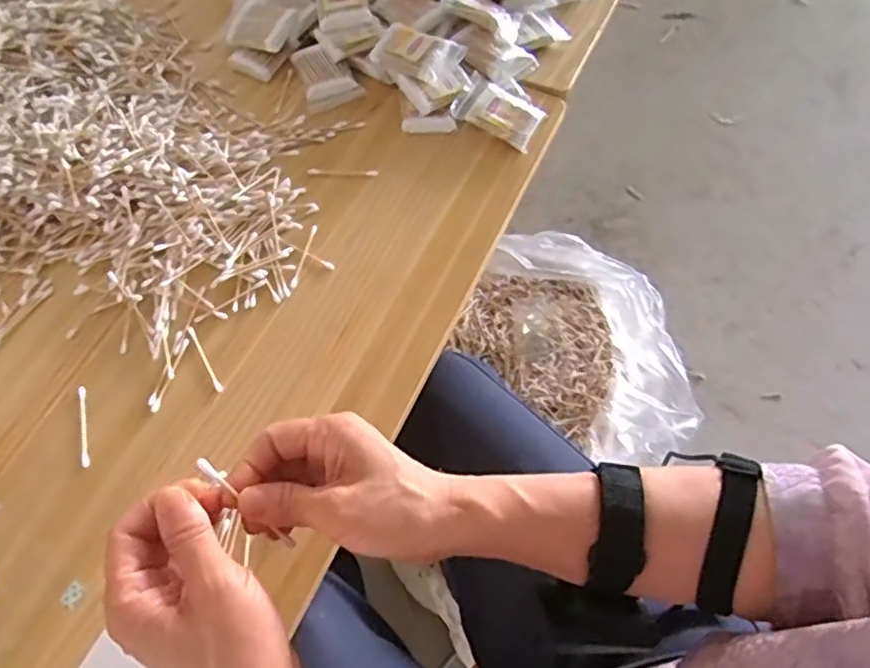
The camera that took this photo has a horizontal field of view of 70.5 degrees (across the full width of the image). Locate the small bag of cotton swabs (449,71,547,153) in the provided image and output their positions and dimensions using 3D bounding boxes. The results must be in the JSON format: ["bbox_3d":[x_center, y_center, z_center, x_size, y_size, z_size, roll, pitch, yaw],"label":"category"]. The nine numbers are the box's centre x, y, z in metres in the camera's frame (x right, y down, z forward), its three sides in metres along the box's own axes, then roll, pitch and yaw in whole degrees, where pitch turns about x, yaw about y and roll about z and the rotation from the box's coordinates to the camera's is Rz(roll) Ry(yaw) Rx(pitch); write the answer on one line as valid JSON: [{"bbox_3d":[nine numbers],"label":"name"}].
[{"bbox_3d":[0.072,-0.252,0.707,0.095,0.033,0.065,23,64,11],"label":"small bag of cotton swabs"}]

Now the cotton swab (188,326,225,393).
[{"bbox_3d":[-0.211,0.023,0.566,0.006,0.004,0.075,-29,66,-15],"label":"cotton swab"}]

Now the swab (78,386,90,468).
[{"bbox_3d":[-0.306,0.079,0.536,0.007,0.004,0.076,-15,63,-9],"label":"swab"}]

